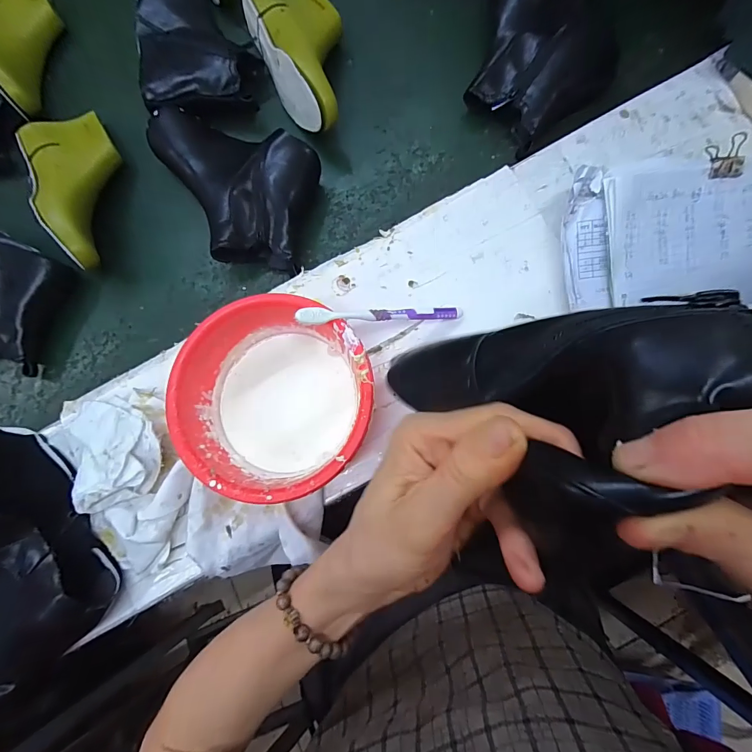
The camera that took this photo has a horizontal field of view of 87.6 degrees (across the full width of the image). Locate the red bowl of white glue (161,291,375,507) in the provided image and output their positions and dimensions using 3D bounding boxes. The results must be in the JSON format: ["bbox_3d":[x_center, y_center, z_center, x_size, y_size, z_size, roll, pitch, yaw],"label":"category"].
[{"bbox_3d":[-0.095,0.021,0.400,0.185,0.075,0.187,-1,81,4],"label":"red bowl of white glue"}]

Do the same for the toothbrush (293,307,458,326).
[{"bbox_3d":[0.012,-0.061,0.394,0.184,0.009,0.014,-5,80,-26],"label":"toothbrush"}]

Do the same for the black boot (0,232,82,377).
[{"bbox_3d":[-0.522,-0.116,0.500,0.251,0.064,0.154,24,83,9],"label":"black boot"}]

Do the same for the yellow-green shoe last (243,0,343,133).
[{"bbox_3d":[-0.085,-0.415,0.503,0.109,0.084,0.225,-24,80,0],"label":"yellow-green shoe last"}]

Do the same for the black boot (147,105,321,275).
[{"bbox_3d":[-0.193,-0.237,0.493,0.244,0.059,0.169,20,83,7],"label":"black boot"}]

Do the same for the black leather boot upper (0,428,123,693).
[{"bbox_3d":[-0.378,0.178,0.389,0.165,0.083,0.225,-42,79,-3],"label":"black leather boot upper"}]

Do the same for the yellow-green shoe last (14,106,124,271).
[{"bbox_3d":[-0.375,-0.241,0.500,0.112,0.071,0.222,-32,79,-1],"label":"yellow-green shoe last"}]

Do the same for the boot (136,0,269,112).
[{"bbox_3d":[-0.241,-0.477,0.538,0.151,0.050,0.256,-7,80,4],"label":"boot"}]

